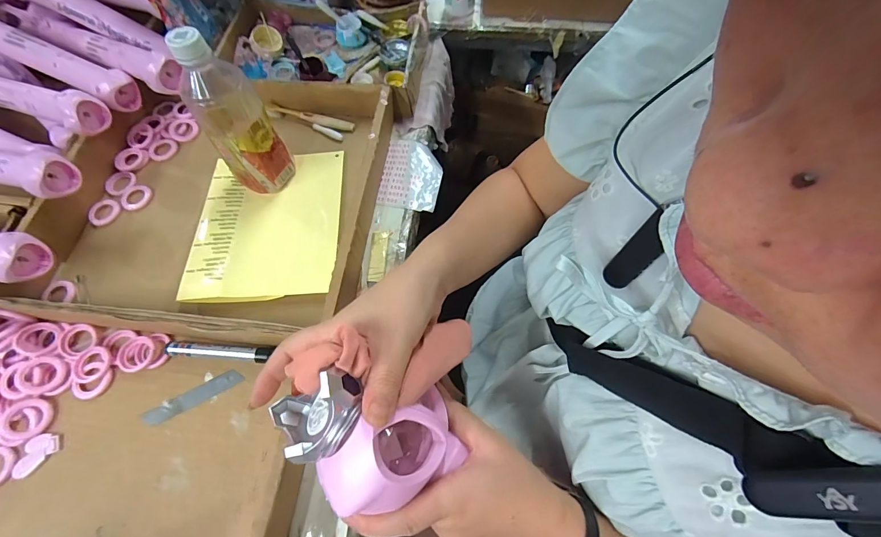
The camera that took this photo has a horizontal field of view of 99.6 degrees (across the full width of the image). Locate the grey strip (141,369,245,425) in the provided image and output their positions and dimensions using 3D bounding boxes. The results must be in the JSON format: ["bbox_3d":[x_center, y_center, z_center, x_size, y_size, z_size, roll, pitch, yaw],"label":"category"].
[{"bbox_3d":[-0.251,0.129,0.378,0.097,0.004,0.018,-26,68,-11],"label":"grey strip"}]

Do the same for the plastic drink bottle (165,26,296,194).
[{"bbox_3d":[-0.224,-0.161,0.411,0.056,0.182,0.067,21,67,9],"label":"plastic drink bottle"}]

